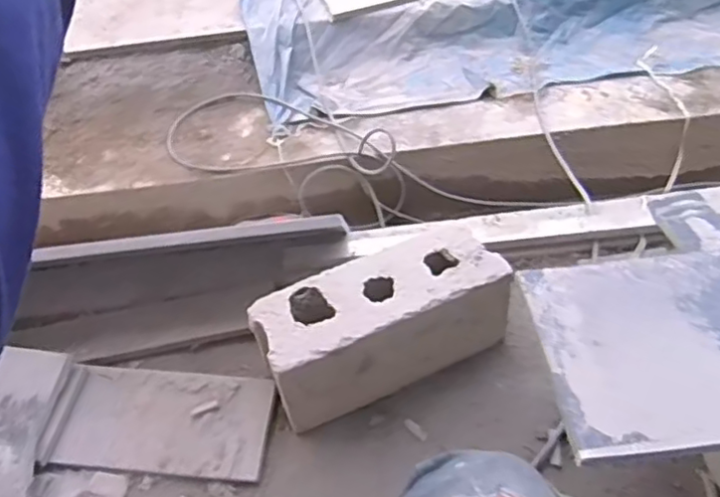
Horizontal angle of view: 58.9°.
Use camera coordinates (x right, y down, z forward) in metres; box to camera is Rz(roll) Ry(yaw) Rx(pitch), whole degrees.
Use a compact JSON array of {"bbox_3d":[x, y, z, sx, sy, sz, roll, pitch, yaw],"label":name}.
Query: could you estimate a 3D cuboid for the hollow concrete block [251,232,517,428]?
[{"bbox_3d":[0.036,0.119,1.028,0.376,0.180,0.151,-22,51,-13],"label":"hollow concrete block"}]

